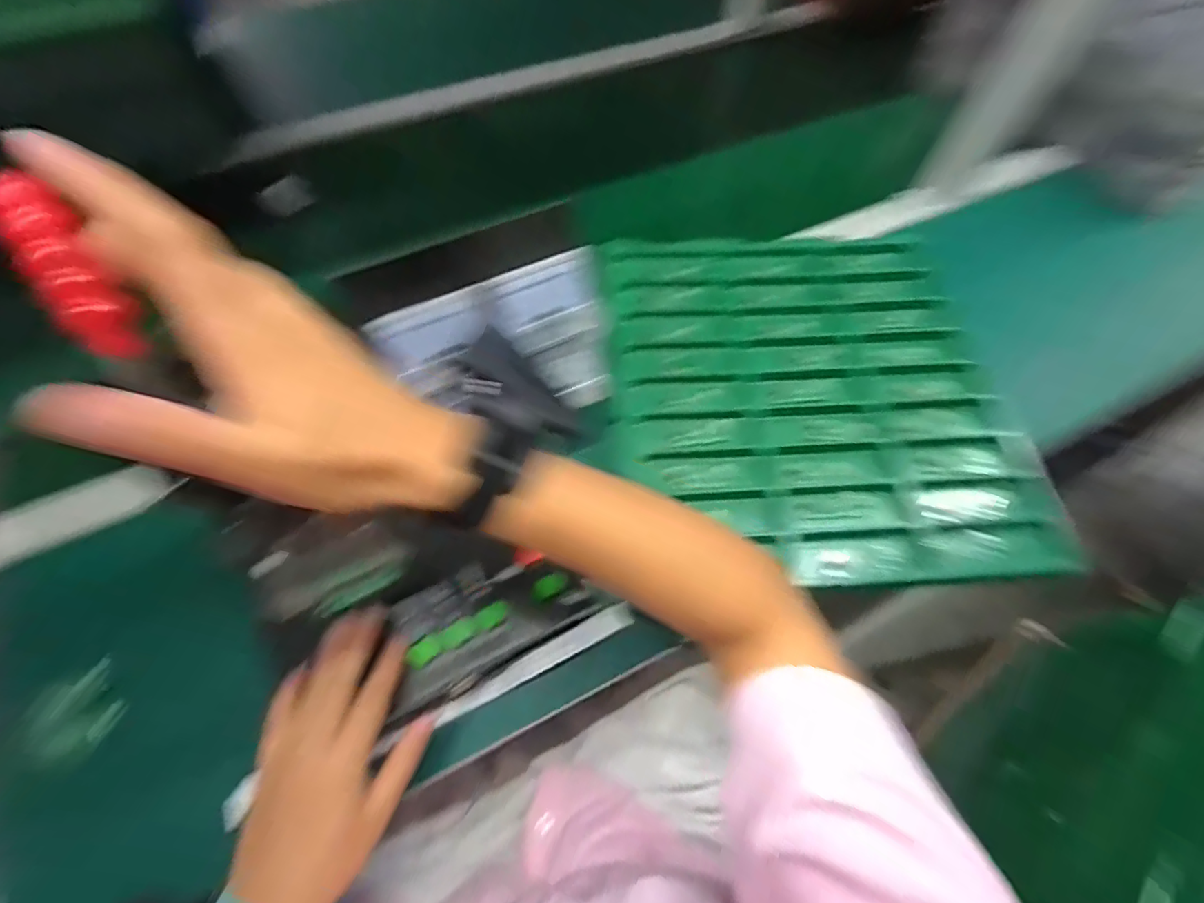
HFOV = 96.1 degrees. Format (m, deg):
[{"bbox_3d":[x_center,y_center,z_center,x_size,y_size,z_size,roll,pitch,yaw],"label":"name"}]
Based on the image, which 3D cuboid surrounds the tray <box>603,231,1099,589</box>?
[{"bbox_3d":[0.196,-0.065,0.529,0.365,0.022,0.384,-3,62,-4],"label":"tray"}]

